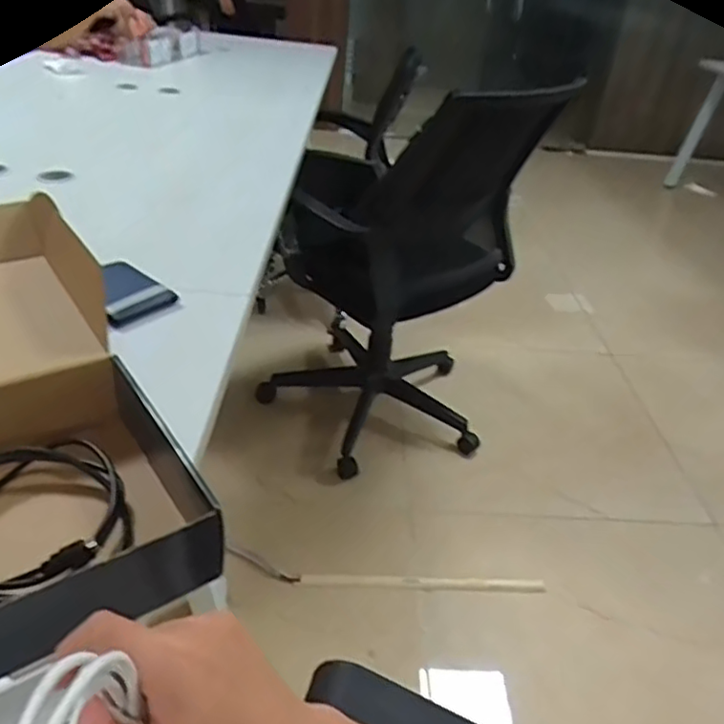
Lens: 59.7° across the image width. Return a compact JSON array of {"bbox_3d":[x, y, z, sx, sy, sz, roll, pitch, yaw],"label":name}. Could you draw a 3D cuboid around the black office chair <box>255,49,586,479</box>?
[{"bbox_3d":[0.094,-0.220,1.617,0.569,0.885,0.543,4,34,-3],"label":"black office chair"}]

